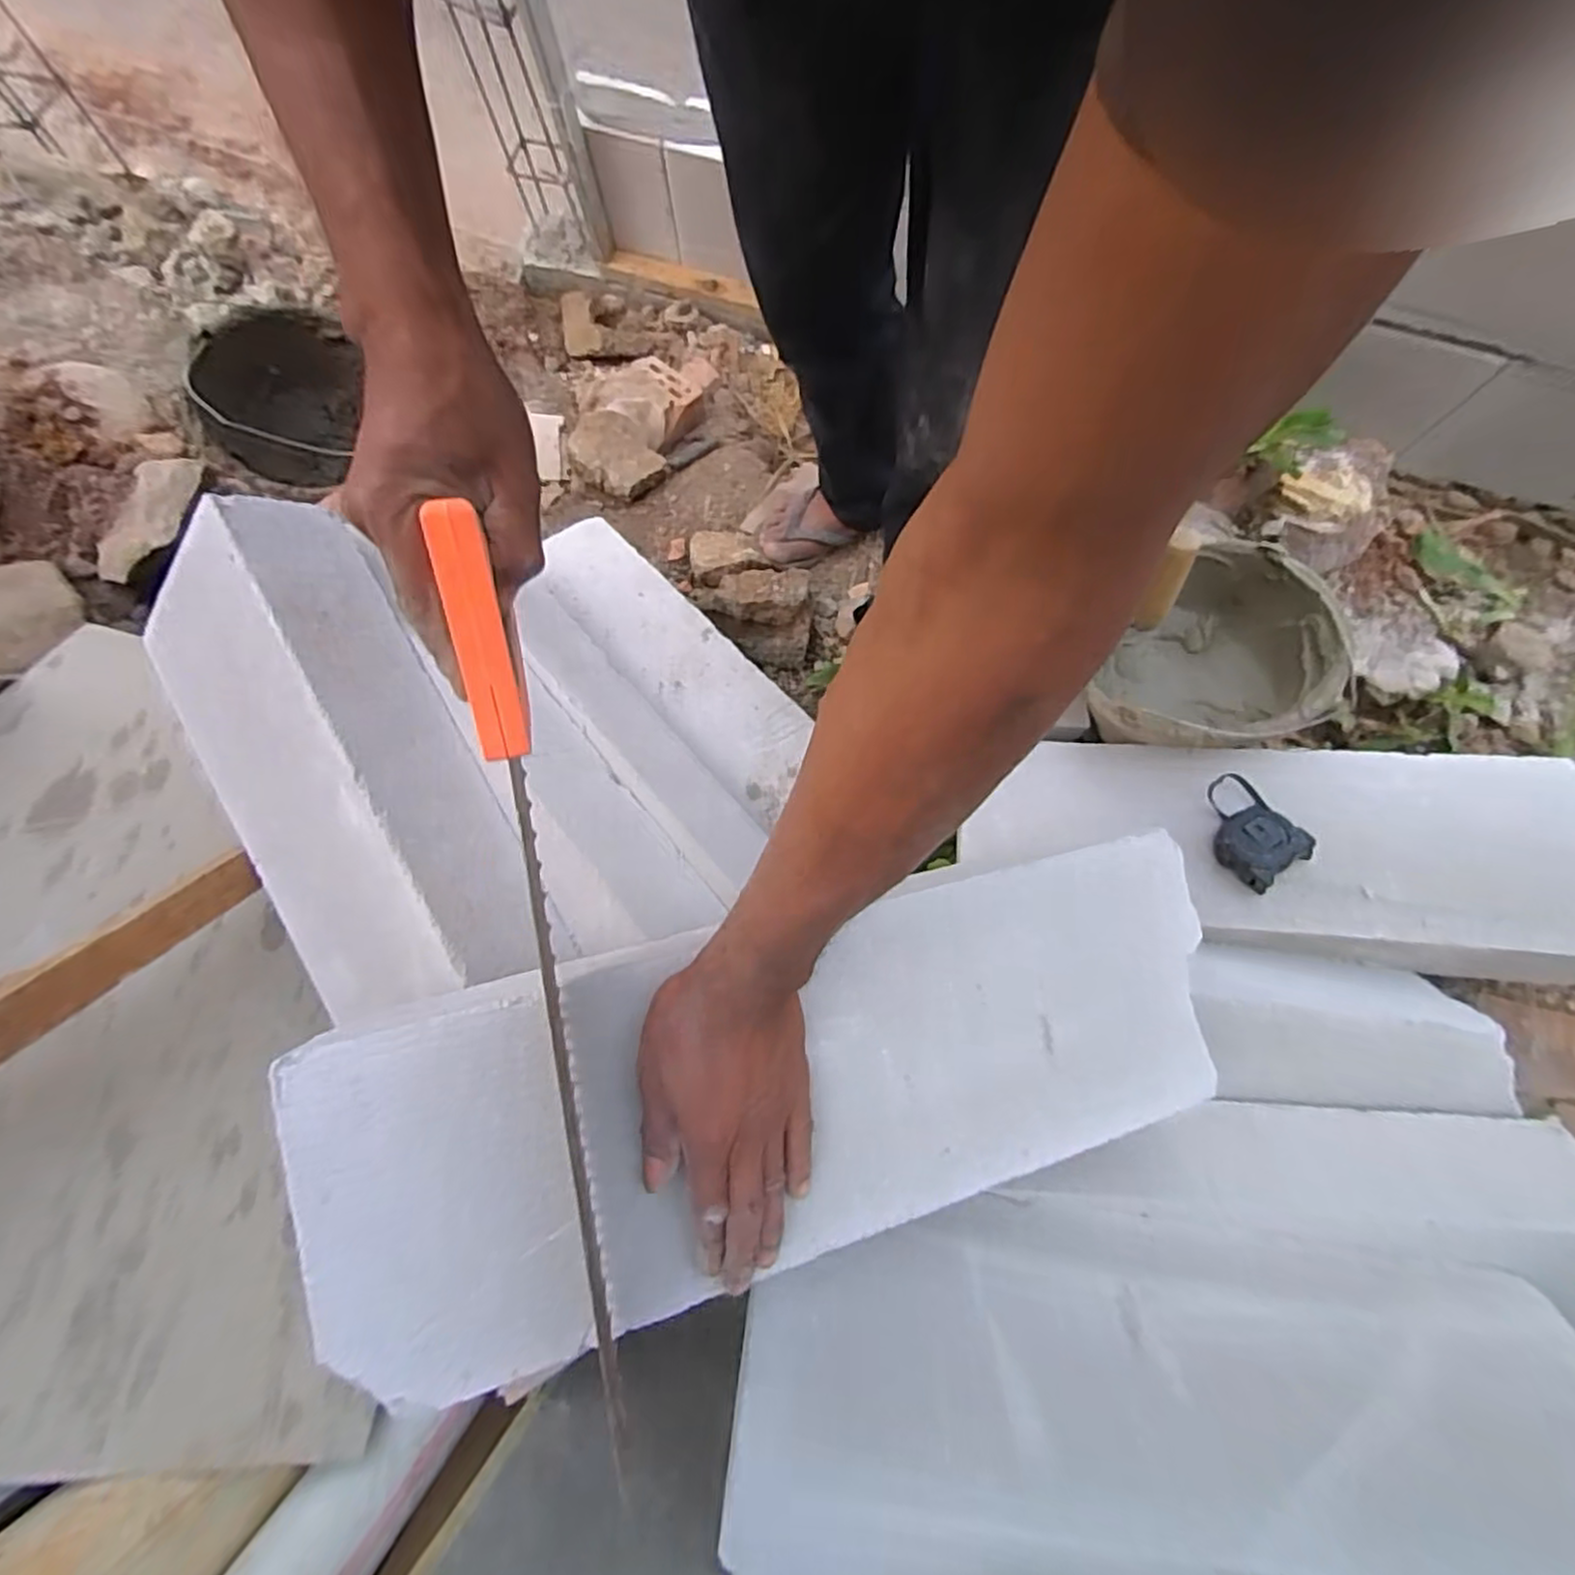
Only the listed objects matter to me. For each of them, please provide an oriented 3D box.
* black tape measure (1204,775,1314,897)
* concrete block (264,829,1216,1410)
[{"bbox_3d":[0.442,0.040,0.684,0.072,0.031,0.109,-36,56,11],"label":"black tape measure"},{"bbox_3d":[0.012,0.187,0.472,0.567,0.108,0.198,-10,77,-15],"label":"concrete block"}]

